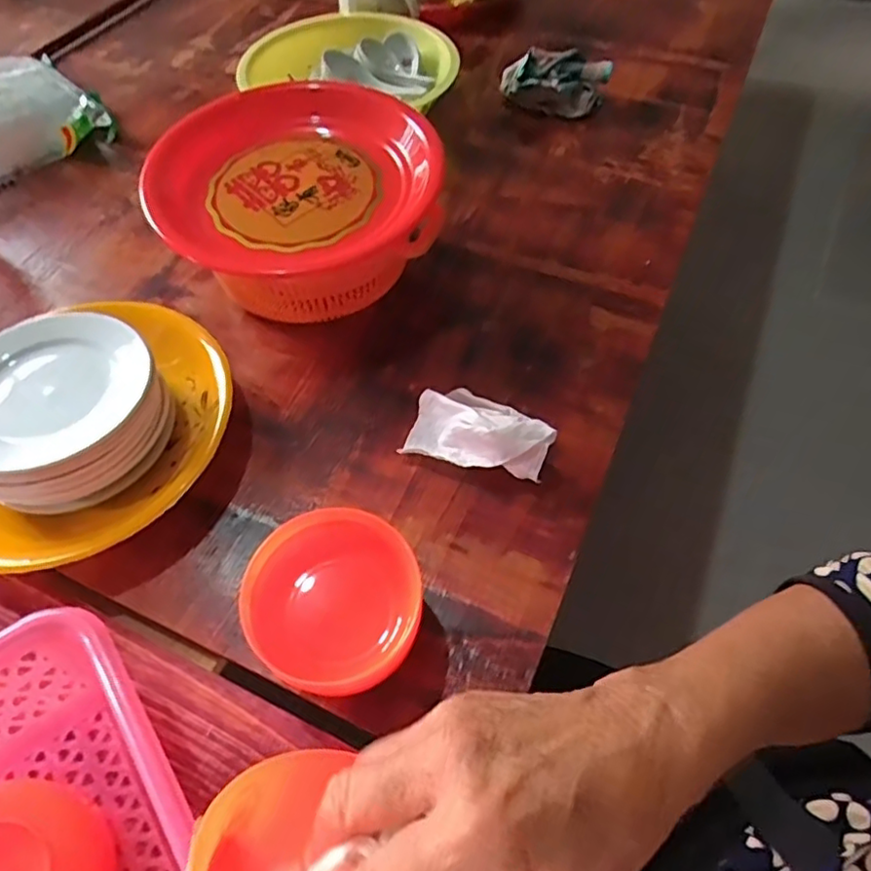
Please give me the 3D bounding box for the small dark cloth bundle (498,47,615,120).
[{"bbox_3d":[0.141,-0.417,0.739,0.126,0.052,0.052,7,57,7],"label":"small dark cloth bundle"}]

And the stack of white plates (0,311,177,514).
[{"bbox_3d":[-0.274,-0.011,0.467,0.145,0.081,0.148,34,64,22],"label":"stack of white plates"}]

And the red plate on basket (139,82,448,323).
[{"bbox_3d":[-0.119,-0.218,0.570,0.250,0.134,0.229,-1,56,1],"label":"red plate on basket"}]

